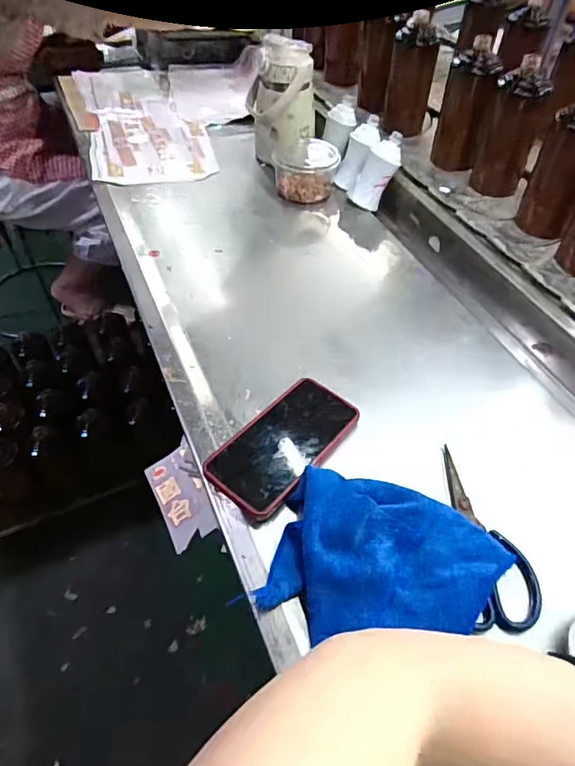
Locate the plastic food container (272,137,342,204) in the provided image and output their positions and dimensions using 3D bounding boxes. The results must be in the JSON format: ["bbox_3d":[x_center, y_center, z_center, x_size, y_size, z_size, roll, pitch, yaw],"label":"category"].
[{"bbox_3d":[0.033,-0.379,0.879,0.112,0.062,0.124,3,51,1],"label":"plastic food container"}]

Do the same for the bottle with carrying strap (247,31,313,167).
[{"bbox_3d":[-0.010,-0.496,0.878,0.117,0.180,0.092,-1,51,-1],"label":"bottle with carrying strap"}]

